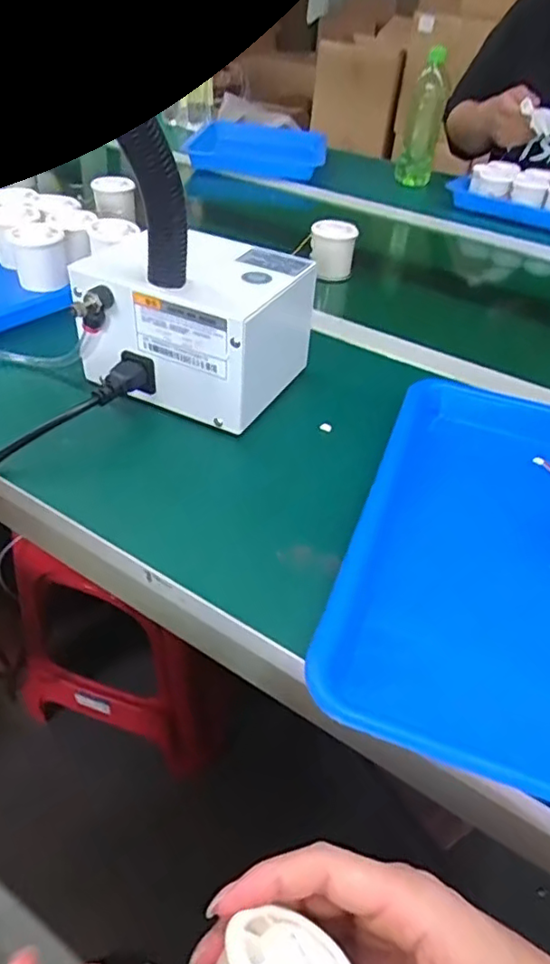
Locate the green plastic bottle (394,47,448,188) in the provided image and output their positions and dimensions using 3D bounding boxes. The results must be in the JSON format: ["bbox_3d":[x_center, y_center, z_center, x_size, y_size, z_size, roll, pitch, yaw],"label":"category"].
[{"bbox_3d":[0.271,-0.649,1.098,0.066,0.227,0.072,11,40,7],"label":"green plastic bottle"}]

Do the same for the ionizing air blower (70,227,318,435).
[{"bbox_3d":[-0.065,-0.135,0.512,0.159,0.114,0.133,21,43,18],"label":"ionizing air blower"}]

